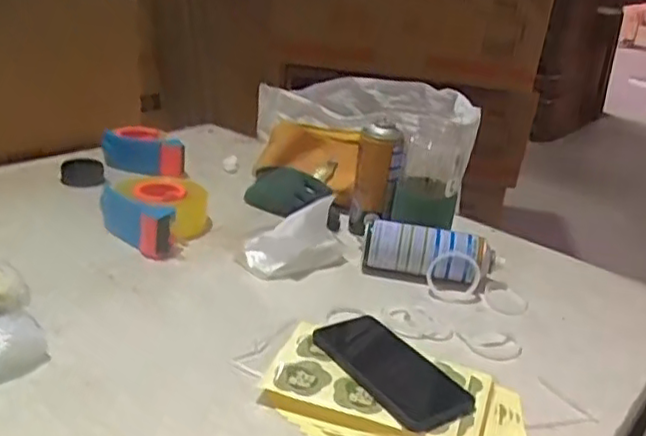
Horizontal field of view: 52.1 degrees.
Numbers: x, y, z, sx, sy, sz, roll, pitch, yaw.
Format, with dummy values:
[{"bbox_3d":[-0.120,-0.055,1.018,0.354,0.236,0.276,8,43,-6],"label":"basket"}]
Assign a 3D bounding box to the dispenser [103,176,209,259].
[{"bbox_3d":[-0.214,-0.008,0.925,0.134,0.057,0.143,24,28,36],"label":"dispenser"}]

